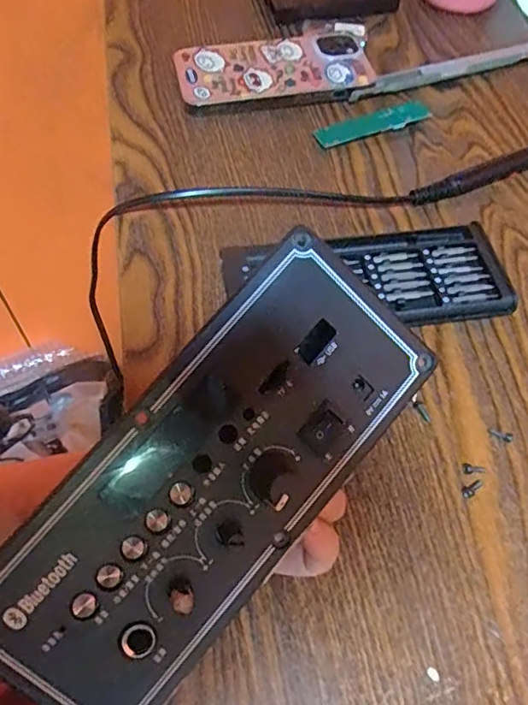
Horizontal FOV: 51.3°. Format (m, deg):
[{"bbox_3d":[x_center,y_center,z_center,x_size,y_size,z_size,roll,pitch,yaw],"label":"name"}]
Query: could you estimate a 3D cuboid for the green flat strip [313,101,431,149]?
[{"bbox_3d":[0.077,-0.161,0.388,0.086,0.006,0.017,-21,79,-13],"label":"green flat strip"}]

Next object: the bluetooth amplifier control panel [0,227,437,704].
[{"bbox_3d":[-0.017,0.038,0.171,0.064,0.020,0.152,43,82,-12],"label":"bluetooth amplifier control panel"}]

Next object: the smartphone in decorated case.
[{"bbox_3d":[0.012,-0.216,0.416,0.154,0.017,0.084,-13,60,-10],"label":"smartphone in decorated case"}]

